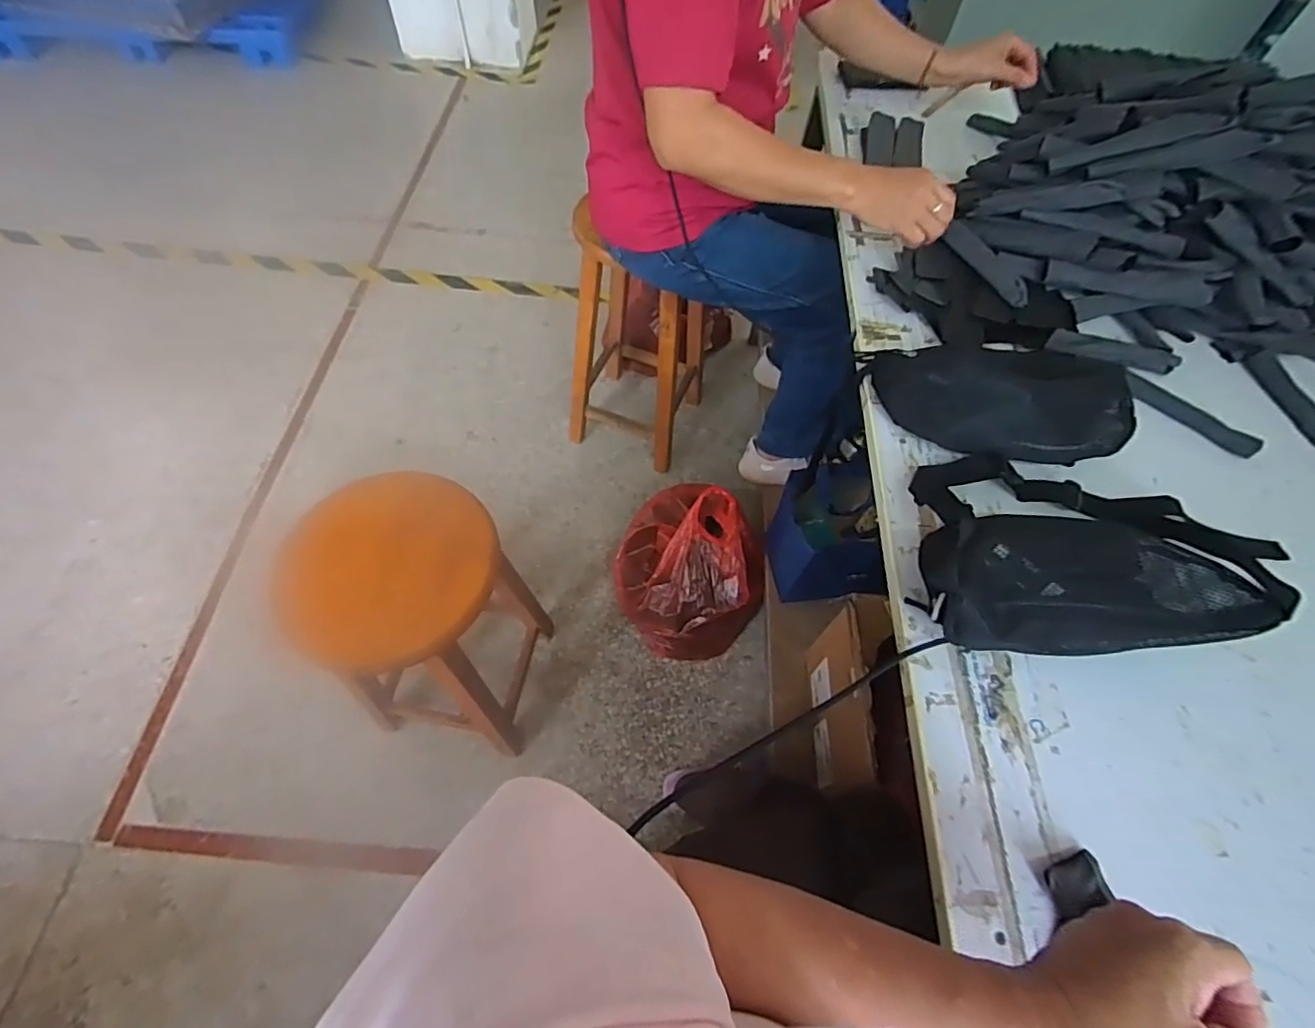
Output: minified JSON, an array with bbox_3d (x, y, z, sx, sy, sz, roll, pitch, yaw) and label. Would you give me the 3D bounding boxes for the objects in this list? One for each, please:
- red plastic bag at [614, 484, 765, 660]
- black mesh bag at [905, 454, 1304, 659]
[{"bbox_3d":[0.065,0.111,1.255,0.323,0.275,0.296,41,64,19],"label":"red plastic bag"},{"bbox_3d":[0.368,0.024,0.541,0.277,0.097,0.195,0,59,-5],"label":"black mesh bag"}]

